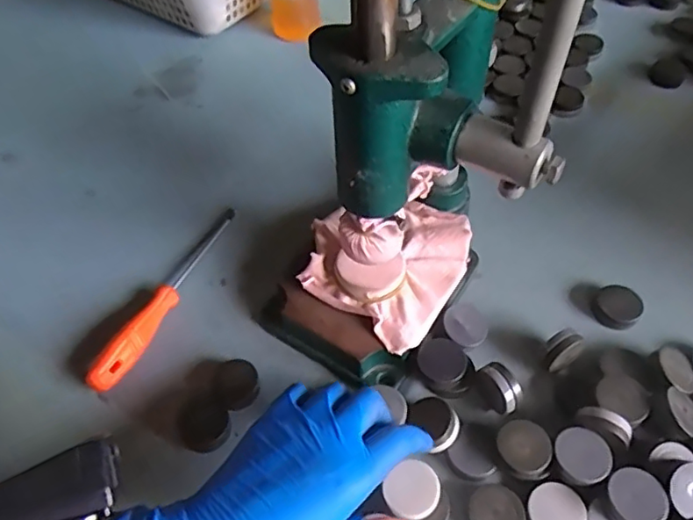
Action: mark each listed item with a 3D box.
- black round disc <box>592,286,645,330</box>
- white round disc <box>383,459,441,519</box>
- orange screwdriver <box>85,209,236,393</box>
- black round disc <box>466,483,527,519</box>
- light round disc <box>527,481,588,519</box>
[{"bbox_3d":[0.201,0.034,0.429,0.029,0.014,0.031,-1,53,1],"label":"black round disc"},{"bbox_3d":[0.040,0.136,0.338,0.032,0.008,0.027,-38,73,-14],"label":"white round disc"},{"bbox_3d":[-0.135,0.021,0.442,0.017,0.026,0.179,18,56,14],"label":"orange screwdriver"},{"bbox_3d":[0.089,0.151,0.345,0.035,0.009,0.032,-1,53,1],"label":"black round disc"},{"bbox_3d":[0.125,0.150,0.343,0.032,0.004,0.033,-4,67,9],"label":"light round disc"}]

